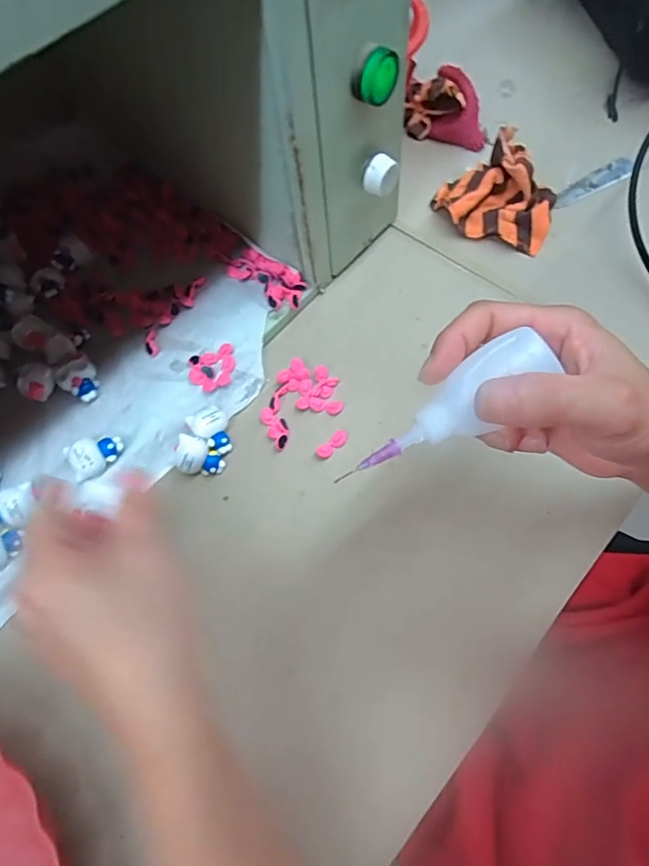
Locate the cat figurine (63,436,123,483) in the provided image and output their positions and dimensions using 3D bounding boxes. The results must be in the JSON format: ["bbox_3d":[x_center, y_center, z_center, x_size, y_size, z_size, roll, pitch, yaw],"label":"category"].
[{"bbox_3d":[-0.152,0.015,0.334,0.034,0.019,0.023,-26,67,-8],"label":"cat figurine"}]

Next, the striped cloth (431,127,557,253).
[{"bbox_3d":[0.152,-0.211,0.426,0.095,0.035,0.100,22,69,13],"label":"striped cloth"}]

